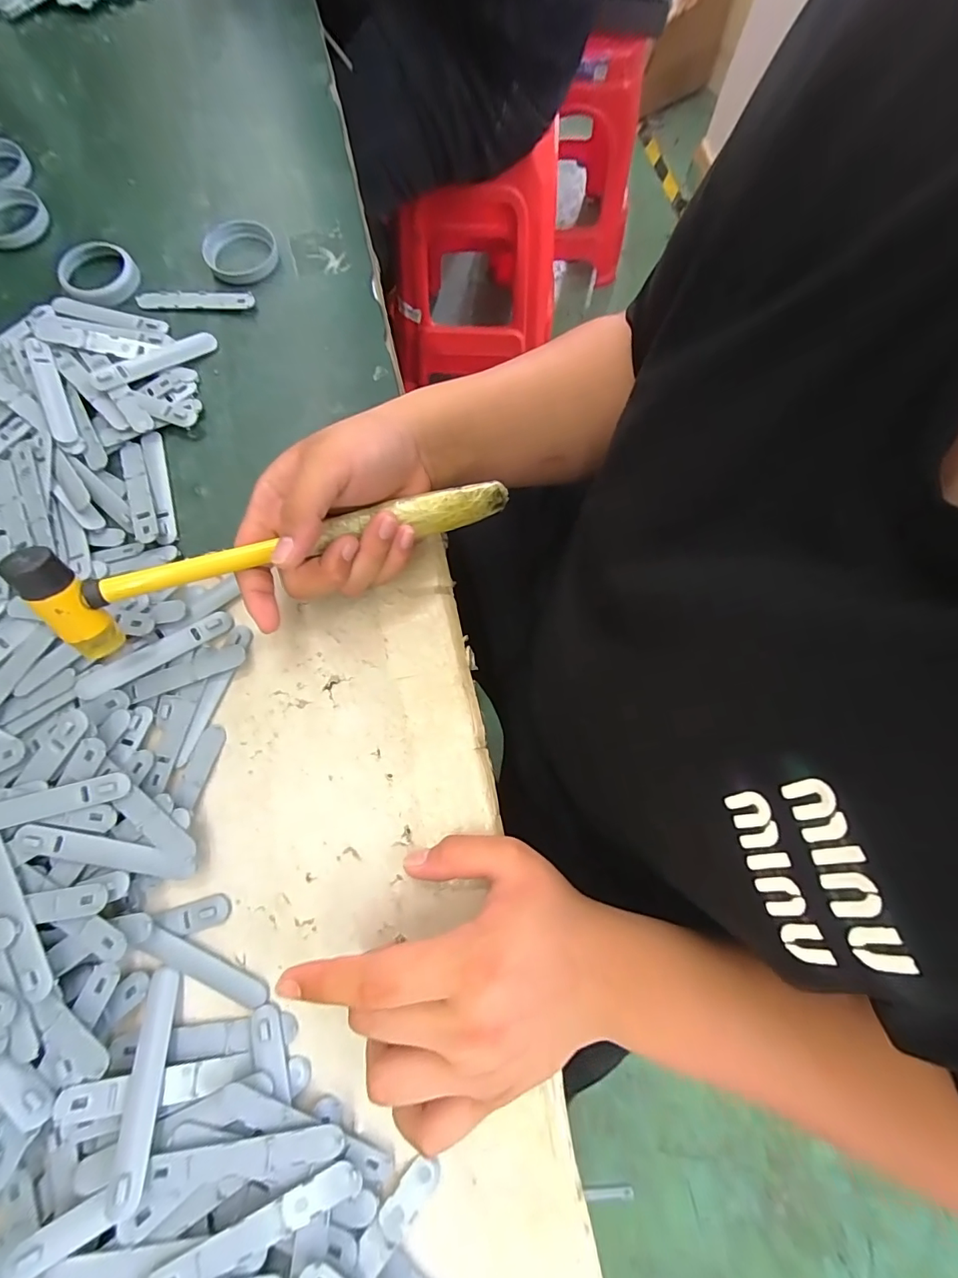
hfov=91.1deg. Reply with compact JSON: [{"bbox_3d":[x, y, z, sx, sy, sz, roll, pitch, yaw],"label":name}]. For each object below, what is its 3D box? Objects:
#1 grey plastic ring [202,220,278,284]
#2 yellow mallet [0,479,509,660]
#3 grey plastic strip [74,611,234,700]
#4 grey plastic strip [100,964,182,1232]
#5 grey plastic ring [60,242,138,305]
[{"bbox_3d":[-0.199,-0.325,0.394,0.060,0.012,0.059,0,75,-1],"label":"grey plastic ring"},{"bbox_3d":[-0.103,-0.053,0.275,0.259,0.053,0.035,-18,76,-15],"label":"yellow mallet"},{"bbox_3d":[-0.206,0.010,0.302,0.094,0.004,0.015,-31,87,-16],"label":"grey plastic strip"},{"bbox_3d":[-0.169,0.223,0.238,0.017,0.010,0.091,-9,52,-4],"label":"grey plastic strip"},{"bbox_3d":[-0.311,-0.299,0.385,0.057,0.008,0.061,0,75,-1],"label":"grey plastic ring"}]

